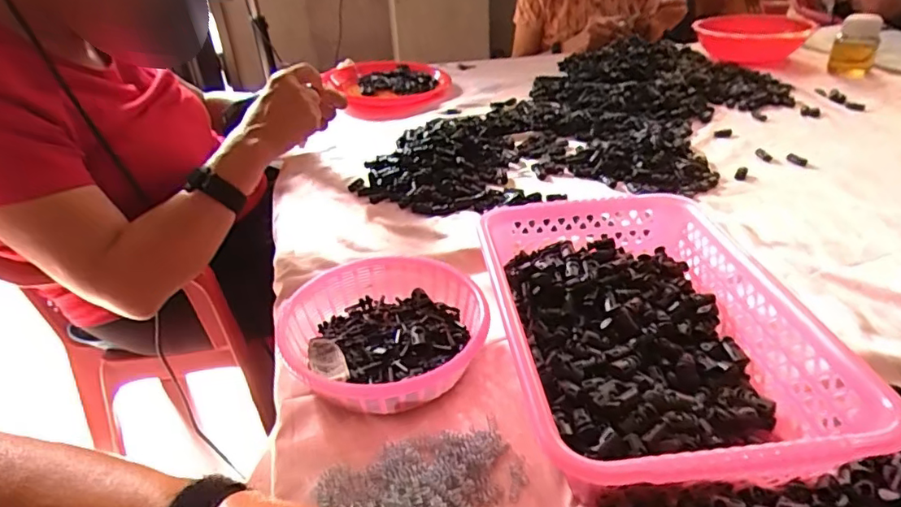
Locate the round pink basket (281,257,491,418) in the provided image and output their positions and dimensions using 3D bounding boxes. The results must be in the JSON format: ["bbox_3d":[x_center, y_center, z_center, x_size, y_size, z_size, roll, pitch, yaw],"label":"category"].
[{"bbox_3d":[-0.053,0.070,0.465,0.164,0.050,0.163,-3,33,2],"label":"round pink basket"}]

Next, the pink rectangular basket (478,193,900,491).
[{"bbox_3d":[0.148,0.063,0.441,0.204,0.082,0.304,-6,34,-3],"label":"pink rectangular basket"}]

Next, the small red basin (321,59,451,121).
[{"bbox_3d":[-0.124,-0.336,1.096,0.238,0.049,0.253,-3,33,2],"label":"small red basin"}]

